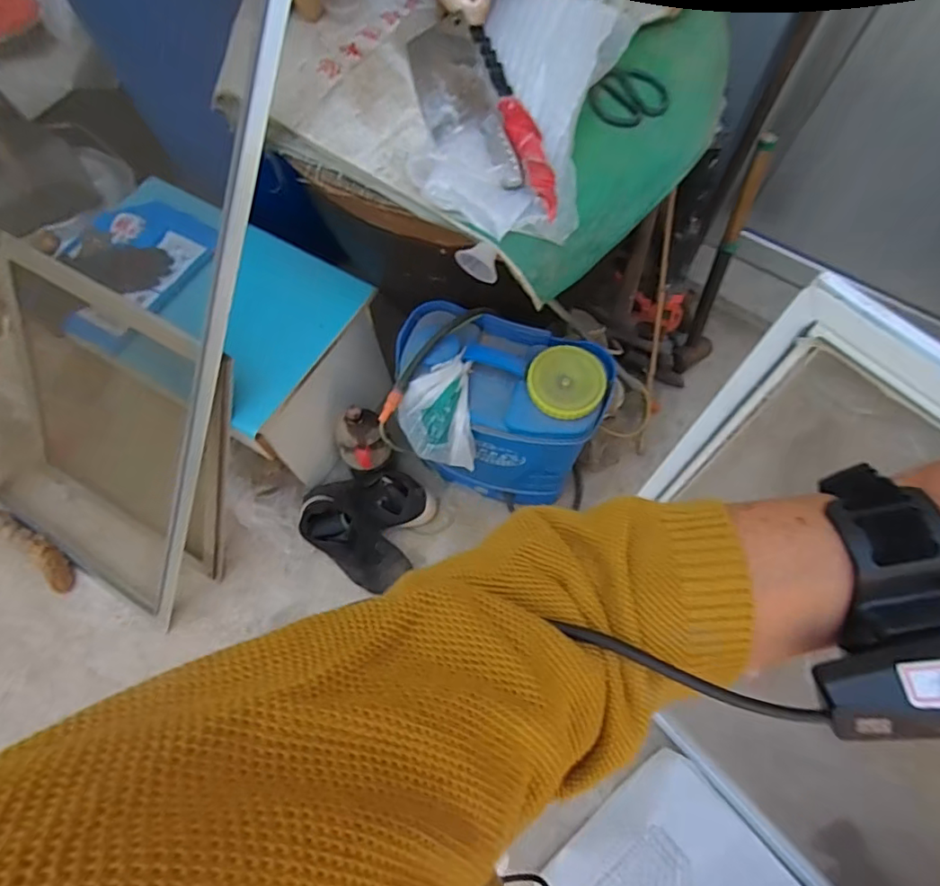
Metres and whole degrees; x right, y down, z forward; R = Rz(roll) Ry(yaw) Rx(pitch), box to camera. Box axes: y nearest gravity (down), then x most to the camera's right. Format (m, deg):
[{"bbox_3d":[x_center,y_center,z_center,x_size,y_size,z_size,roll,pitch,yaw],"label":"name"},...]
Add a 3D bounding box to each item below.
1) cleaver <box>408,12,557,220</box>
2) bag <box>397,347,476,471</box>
[{"bbox_3d":[0.007,-0.432,0.724,0.114,0.024,0.350,-25,71,10],"label":"cleaver"},{"bbox_3d":[-0.061,-0.051,0.961,0.129,0.126,0.159,-3,70,-3],"label":"bag"}]

